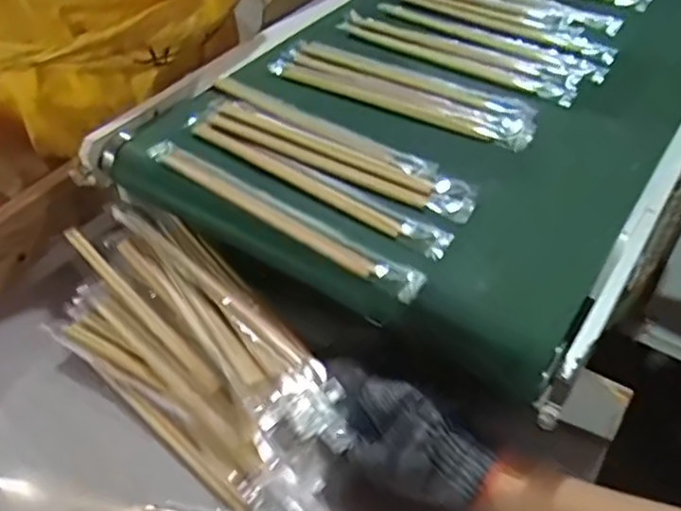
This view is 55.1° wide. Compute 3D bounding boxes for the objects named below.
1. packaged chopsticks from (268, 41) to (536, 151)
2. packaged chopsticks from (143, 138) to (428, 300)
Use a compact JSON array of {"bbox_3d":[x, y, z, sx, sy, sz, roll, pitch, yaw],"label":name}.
[{"bbox_3d":[0.057,-0.152,0.604,0.250,0.011,0.071,21,47,19],"label":"packaged chopsticks"},{"bbox_3d":[-0.047,-0.033,0.483,0.250,0.006,0.025,29,56,24],"label":"packaged chopsticks"}]

